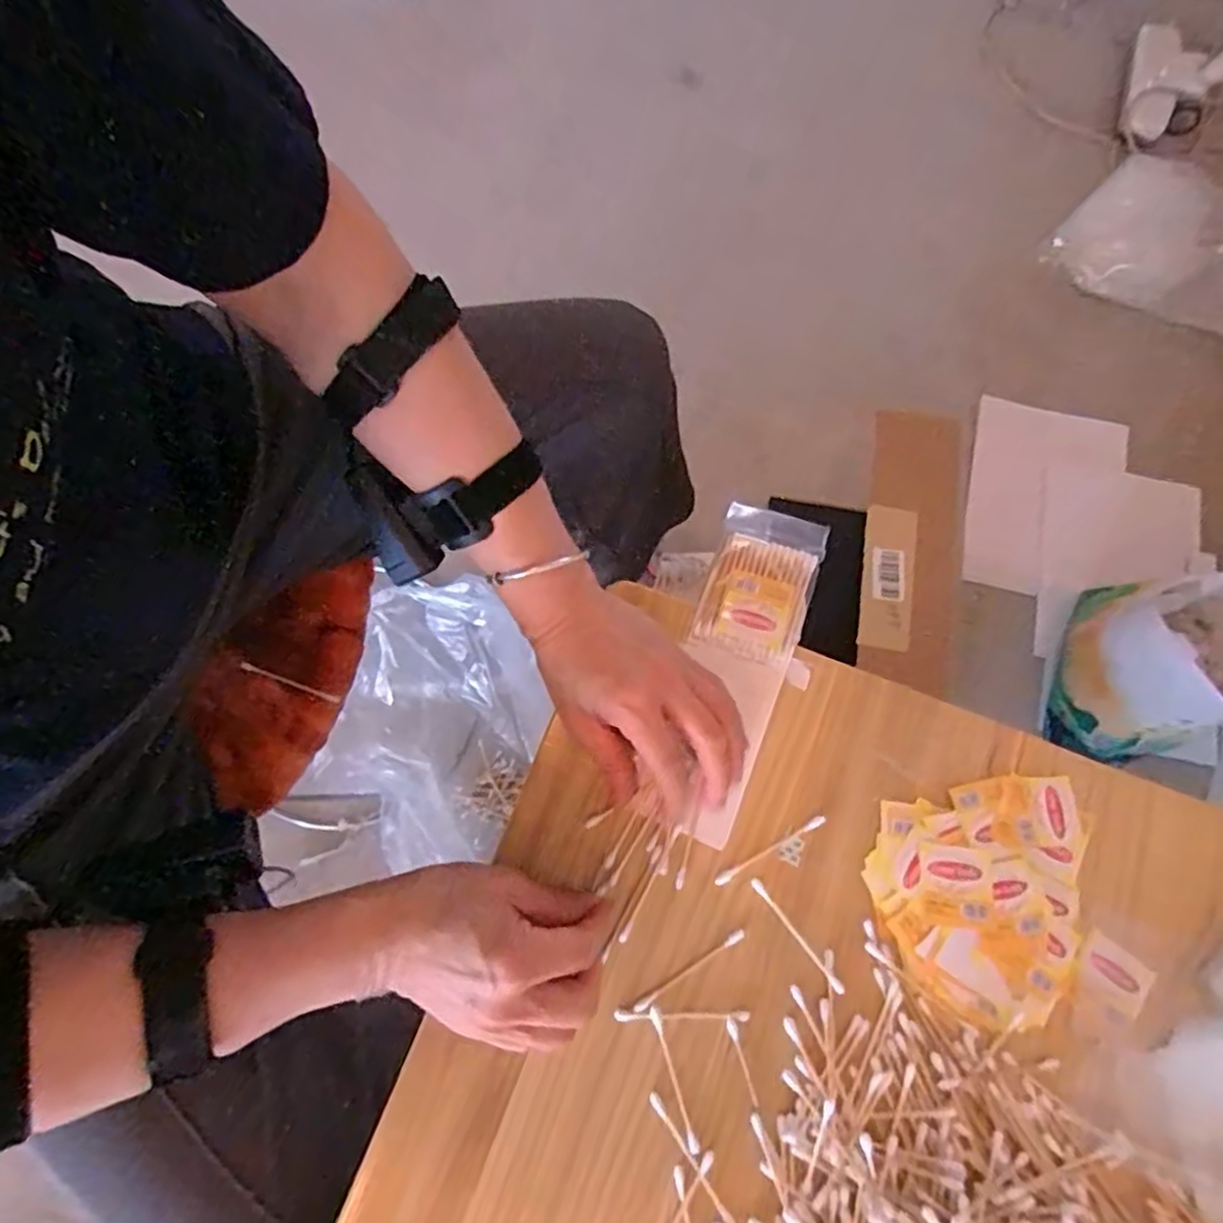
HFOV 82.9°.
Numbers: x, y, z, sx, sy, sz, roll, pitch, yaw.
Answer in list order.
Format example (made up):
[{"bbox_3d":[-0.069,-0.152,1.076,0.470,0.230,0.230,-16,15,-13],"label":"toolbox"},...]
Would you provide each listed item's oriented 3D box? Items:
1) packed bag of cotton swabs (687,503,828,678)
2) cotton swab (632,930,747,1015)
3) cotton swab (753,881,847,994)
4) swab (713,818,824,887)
[{"bbox_3d":[0.098,-0.020,0.456,0.066,0.023,0.109,19,76,7],"label":"packed bag of cotton swabs"},{"bbox_3d":[0.044,0.204,0.392,0.075,0.004,0.006,-32,76,-7],"label":"cotton swab"},{"bbox_3d":[0.106,0.186,0.396,0.006,0.004,0.075,-38,77,-8],"label":"cotton swab"},{"bbox_3d":[0.094,0.141,0.411,0.075,0.006,0.007,-28,76,-6],"label":"swab"}]

